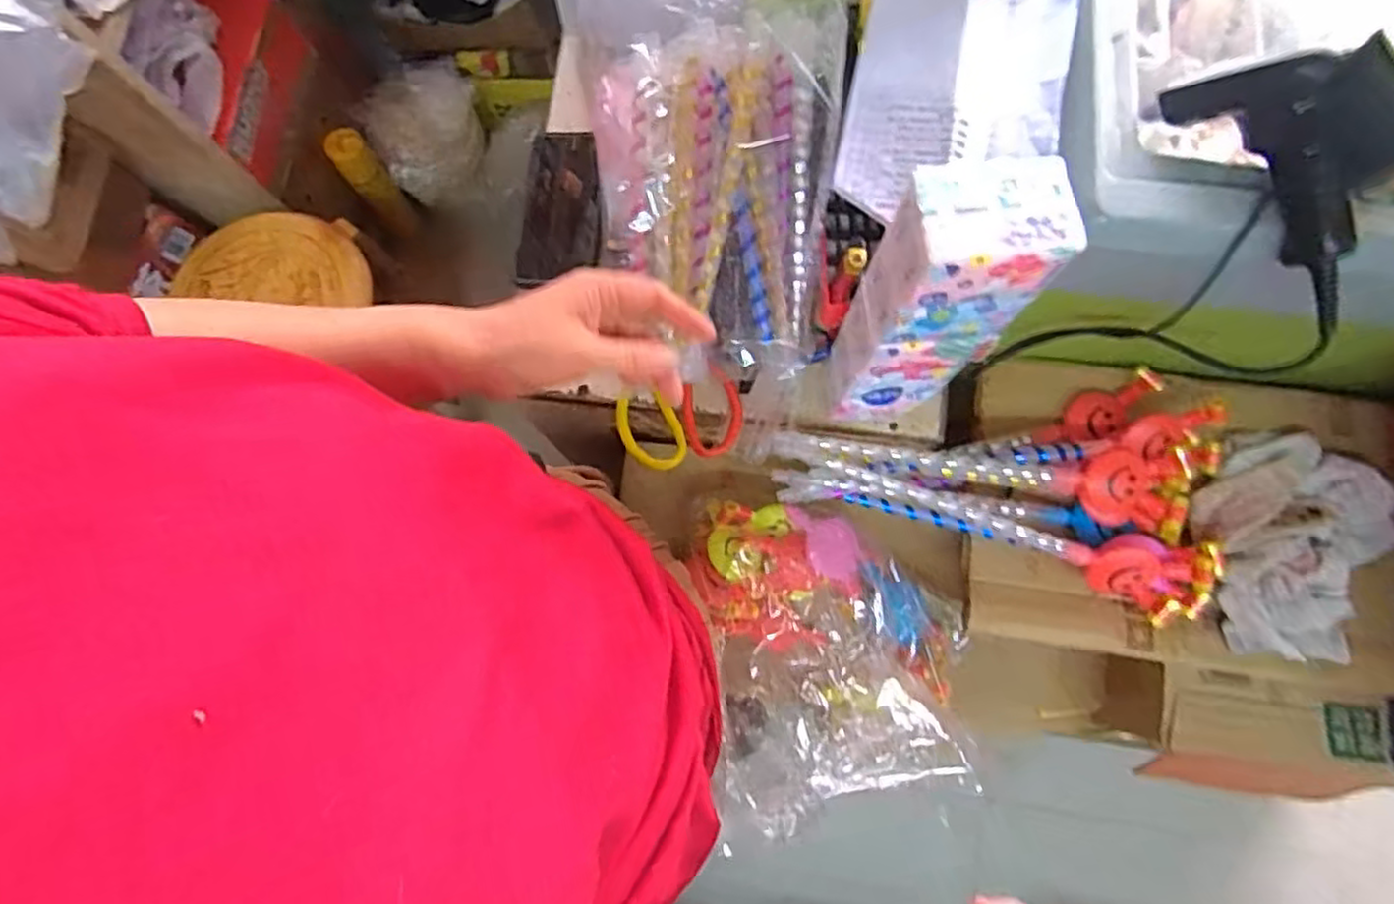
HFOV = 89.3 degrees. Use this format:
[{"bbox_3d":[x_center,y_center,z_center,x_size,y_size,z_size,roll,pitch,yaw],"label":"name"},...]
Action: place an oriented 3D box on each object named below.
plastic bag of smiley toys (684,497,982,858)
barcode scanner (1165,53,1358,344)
[{"bbox_3d":[0.093,0.133,0.539,0.179,0.310,0.081,-10,113,-1],"label":"plastic bag of smiley toys"},{"bbox_3d":[0.375,-0.174,0.442,0.044,0.066,0.191,-23,79,-3],"label":"barcode scanner"}]

